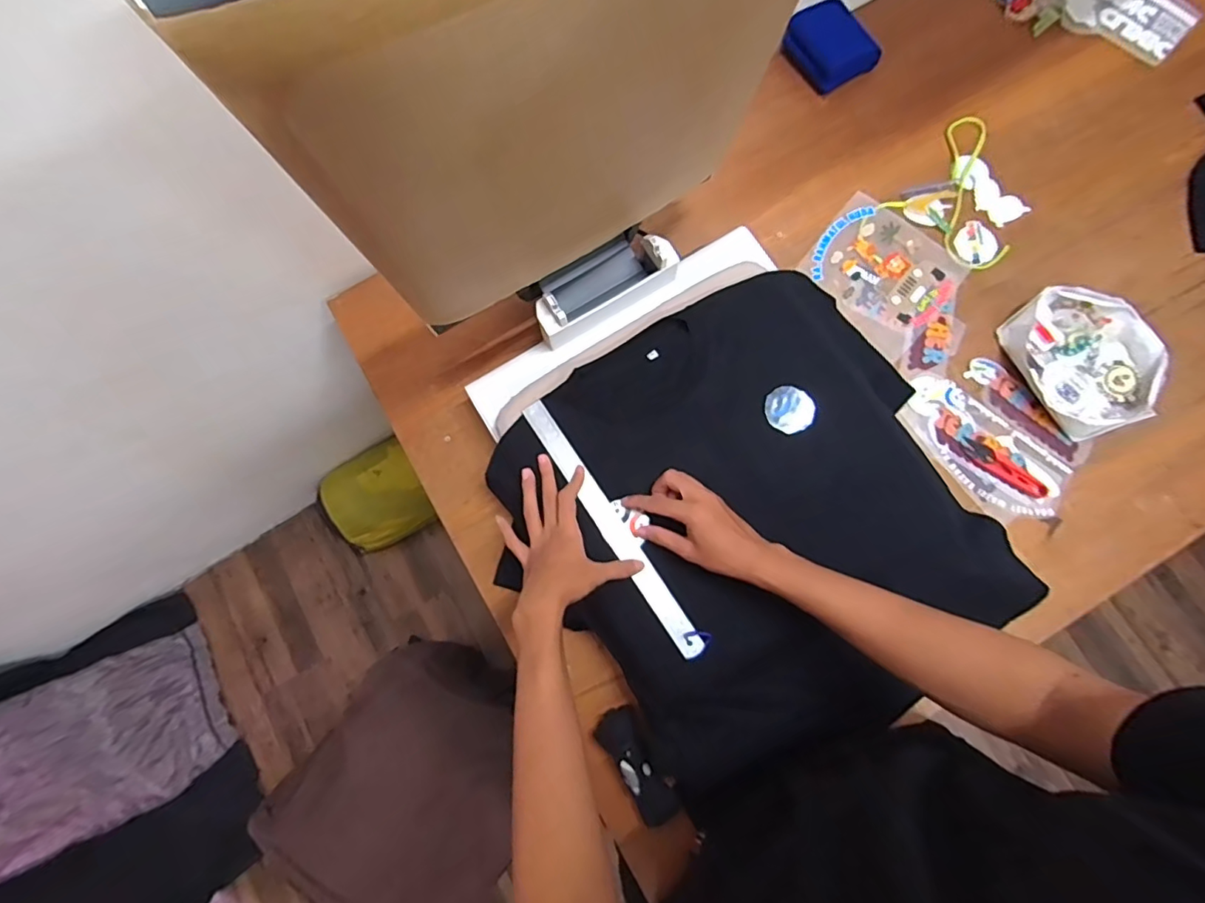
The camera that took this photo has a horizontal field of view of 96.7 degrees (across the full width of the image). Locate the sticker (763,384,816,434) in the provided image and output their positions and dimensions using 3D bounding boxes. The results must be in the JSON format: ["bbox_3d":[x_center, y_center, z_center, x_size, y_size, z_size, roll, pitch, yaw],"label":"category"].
[{"bbox_3d":[0.219,-0.050,0.627,0.053,0.004,0.055,-28,80,2],"label":"sticker"}]

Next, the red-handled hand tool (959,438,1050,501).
[{"bbox_3d":[0.531,0.023,0.712,0.118,0.005,0.032,41,82,8],"label":"red-handled hand tool"}]

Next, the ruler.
[{"bbox_3d":[0.009,0.083,0.604,0.028,0.009,0.328,-36,81,8],"label":"ruler"}]

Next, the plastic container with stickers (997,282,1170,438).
[{"bbox_3d":[0.642,-0.126,0.714,0.144,0.044,0.198,-33,80,-5],"label":"plastic container with stickers"}]

